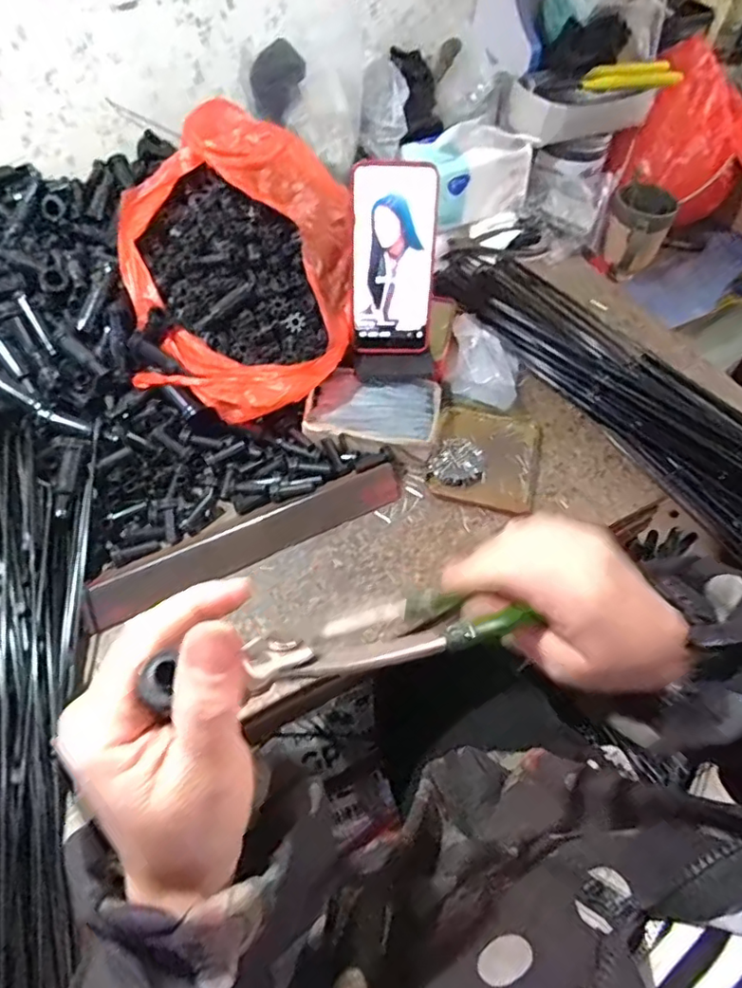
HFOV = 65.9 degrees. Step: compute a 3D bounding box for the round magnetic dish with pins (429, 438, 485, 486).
[{"bbox_3d":[0.086,-0.030,0.559,0.046,0.017,0.048,0,56,0],"label":"round magnetic dish with pins"}]

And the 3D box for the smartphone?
[{"bbox_3d":[0.020,-0.214,0.530,0.077,0.163,0.015,0,31,-1],"label":"smartphone"}]

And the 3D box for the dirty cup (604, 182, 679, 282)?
[{"bbox_3d":[0.368,-0.370,0.796,0.078,0.110,0.078,0,56,0],"label":"dirty cup"}]

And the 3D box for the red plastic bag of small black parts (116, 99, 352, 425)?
[{"bbox_3d":[-0.125,-0.220,0.538,0.209,0.128,0.271,0,56,-1],"label":"red plastic bag of small black parts"}]

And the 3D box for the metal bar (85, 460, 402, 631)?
[{"bbox_3d":[-0.104,0.034,0.507,0.279,0.028,0.042,-24,60,-16],"label":"metal bar"}]

